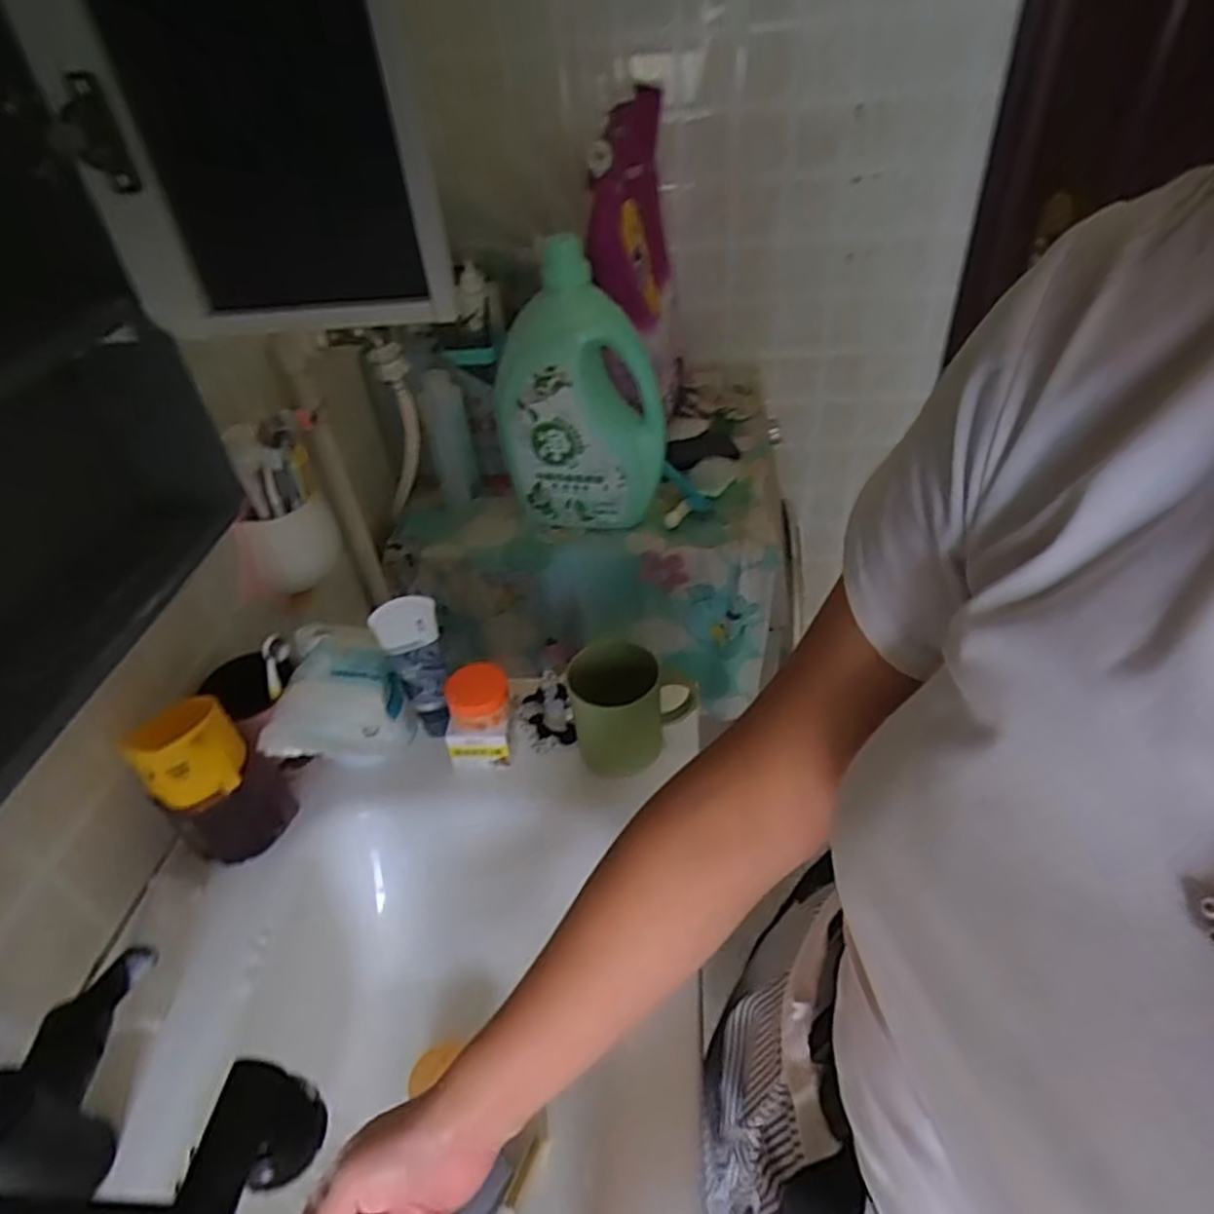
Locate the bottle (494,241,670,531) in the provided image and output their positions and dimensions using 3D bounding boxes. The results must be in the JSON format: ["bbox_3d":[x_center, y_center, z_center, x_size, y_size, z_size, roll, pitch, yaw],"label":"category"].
[{"bbox_3d":[-0.030,-0.272,0.953,0.207,0.340,0.104,-21,43,-16],"label":"bottle"}]

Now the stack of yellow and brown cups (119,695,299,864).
[{"bbox_3d":[-0.329,0.149,0.615,0.085,0.141,0.091,-34,47,-28],"label":"stack of yellow and brown cups"}]

